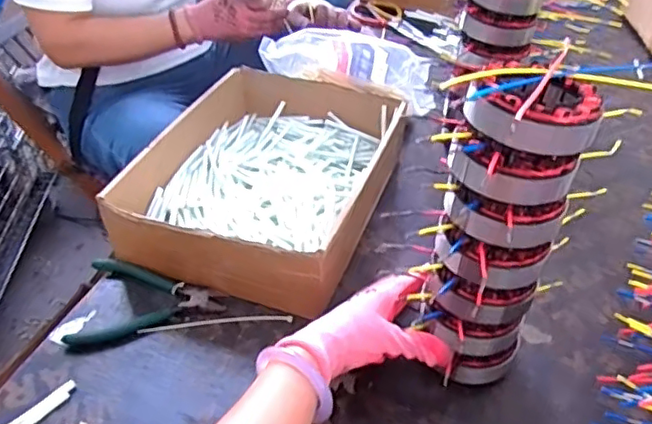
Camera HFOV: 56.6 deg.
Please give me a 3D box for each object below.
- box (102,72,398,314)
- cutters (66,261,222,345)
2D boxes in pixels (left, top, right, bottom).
[{"bbox_3d":[-0.060,-0.051,0.700,0.249,0.072,0.322,12,41,15],"label":"box"},{"bbox_3d":[-0.175,0.091,0.604,0.132,0.023,0.093,-1,39,0],"label":"cutters"}]

